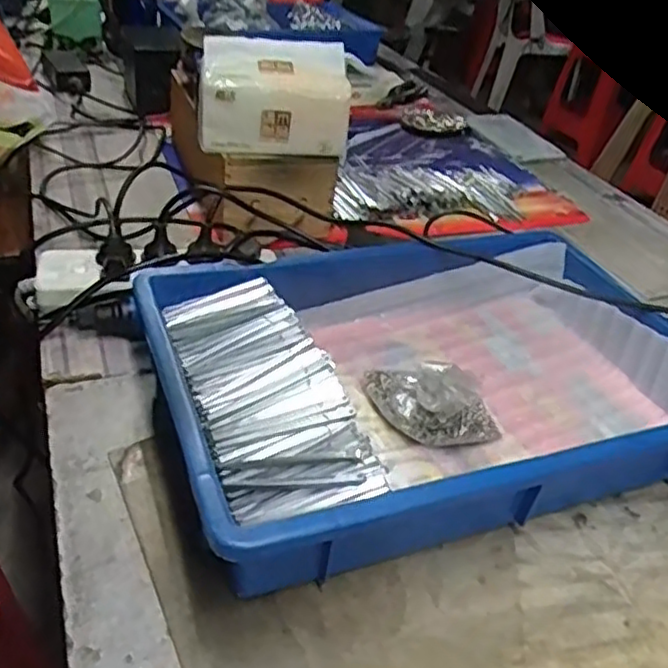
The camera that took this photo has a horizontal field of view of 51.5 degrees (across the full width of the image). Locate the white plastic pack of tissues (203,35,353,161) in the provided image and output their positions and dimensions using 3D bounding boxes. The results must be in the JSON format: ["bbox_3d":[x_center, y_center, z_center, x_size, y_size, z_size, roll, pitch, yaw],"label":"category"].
[{"bbox_3d":[-0.062,-0.245,0.722,0.152,0.106,0.054,-3,36,-14],"label":"white plastic pack of tissues"}]

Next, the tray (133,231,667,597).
[{"bbox_3d":[0.077,0.031,0.561,0.422,0.093,0.284,-8,38,-21],"label":"tray"}]

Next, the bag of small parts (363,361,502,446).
[{"bbox_3d":[0.075,0.045,0.541,0.114,0.066,0.048,21,37,19],"label":"bag of small parts"}]

